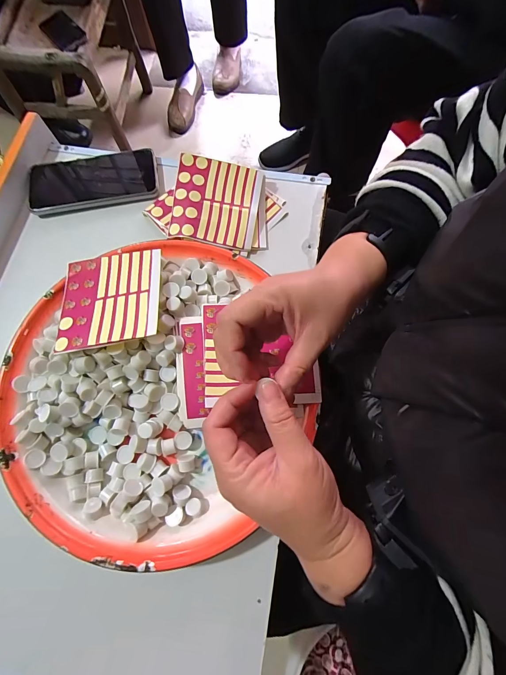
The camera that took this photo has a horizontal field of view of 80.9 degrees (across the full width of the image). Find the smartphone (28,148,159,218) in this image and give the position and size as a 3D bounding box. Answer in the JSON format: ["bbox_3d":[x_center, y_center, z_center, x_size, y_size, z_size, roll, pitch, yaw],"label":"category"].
[{"bbox_3d":[-0.210,-0.207,0.395,0.163,0.014,0.075,-10,74,-3],"label":"smartphone"}]

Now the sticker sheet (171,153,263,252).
[{"bbox_3d":[-0.044,-0.164,0.360,0.101,0.008,0.106,7,80,-8],"label":"sticker sheet"}]

